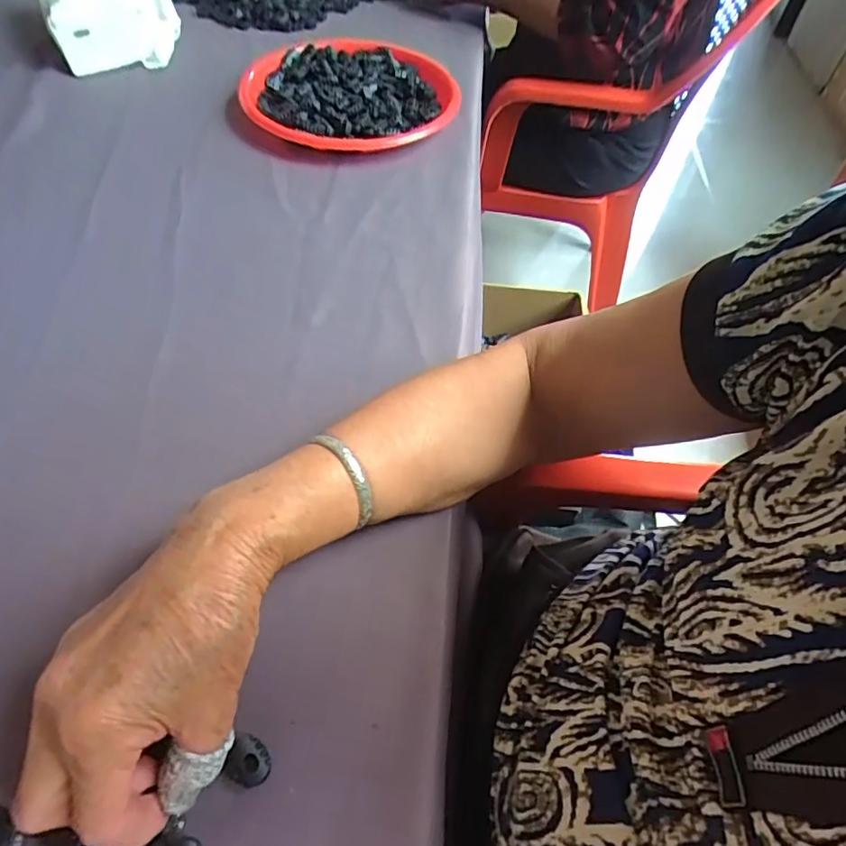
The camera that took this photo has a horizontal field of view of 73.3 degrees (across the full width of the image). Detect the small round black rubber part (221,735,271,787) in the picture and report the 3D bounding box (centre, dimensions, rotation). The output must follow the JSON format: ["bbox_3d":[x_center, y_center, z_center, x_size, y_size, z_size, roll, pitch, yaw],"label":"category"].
[{"bbox_3d":[-0.082,0.160,0.269,0.021,0.007,0.019,20,56,10],"label":"small round black rubber part"}]

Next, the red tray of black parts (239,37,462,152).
[{"bbox_3d":[-0.074,-0.340,0.591,0.194,0.034,0.202,37,60,21],"label":"red tray of black parts"}]

